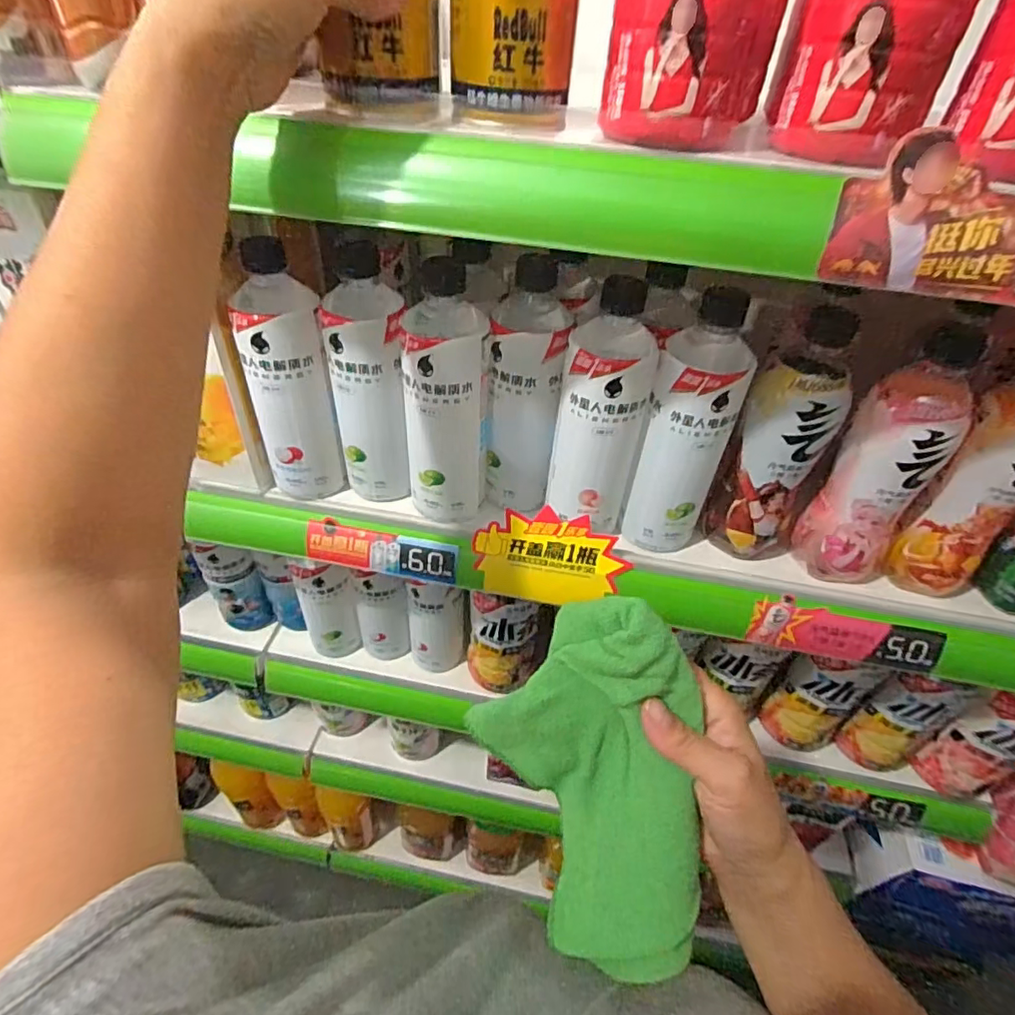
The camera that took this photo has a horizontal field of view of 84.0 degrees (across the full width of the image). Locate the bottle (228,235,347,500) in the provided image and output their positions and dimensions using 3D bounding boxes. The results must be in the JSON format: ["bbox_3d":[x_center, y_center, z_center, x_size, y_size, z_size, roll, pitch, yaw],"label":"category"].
[{"bbox_3d":[-0.174,-0.093,0.463,0.066,0.186,0.062,-25,52,-27],"label":"bottle"}]

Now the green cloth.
[{"bbox_3d":[0.054,0.139,0.284,0.088,0.152,0.139,-19,50,-23],"label":"green cloth"}]

